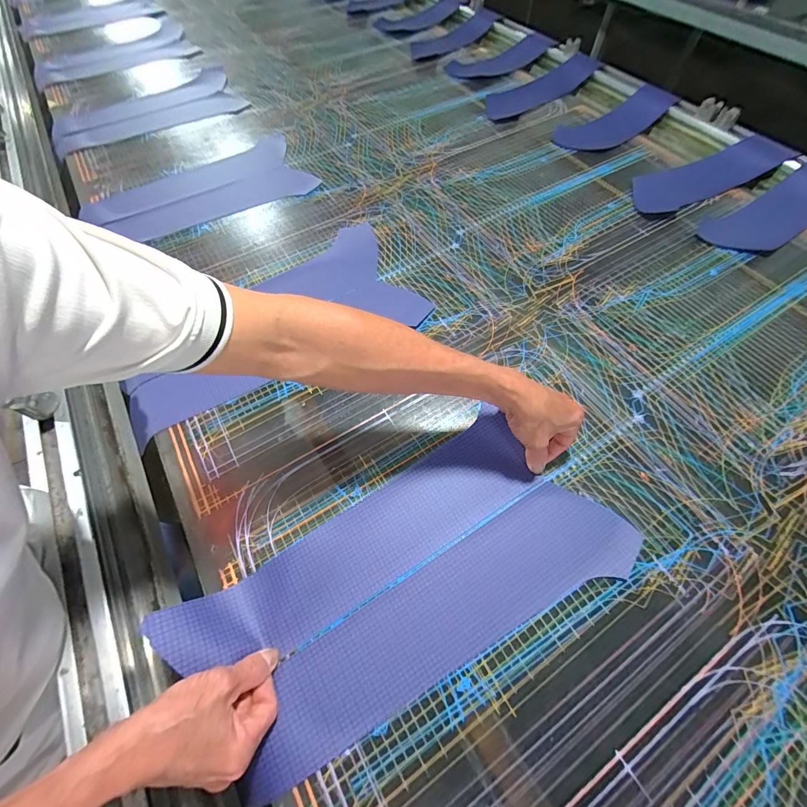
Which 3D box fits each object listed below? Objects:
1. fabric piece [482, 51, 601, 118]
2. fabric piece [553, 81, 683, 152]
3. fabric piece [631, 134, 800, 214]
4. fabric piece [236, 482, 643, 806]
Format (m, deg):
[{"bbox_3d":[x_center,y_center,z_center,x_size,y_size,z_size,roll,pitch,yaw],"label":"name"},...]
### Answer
[{"bbox_3d":[0.331,-0.778,0.882,0.336,0.041,0.133,-37,67,-16],"label":"fabric piece"},{"bbox_3d":[0.448,-0.611,0.772,0.271,0.041,0.120,-32,66,-14],"label":"fabric piece"},{"bbox_3d":[0.561,-0.430,0.669,0.299,0.046,0.103,-19,63,-8],"label":"fabric piece"},{"bbox_3d":[0.047,0.213,0.364,0.417,0.006,0.102,-27,65,-13],"label":"fabric piece"}]

